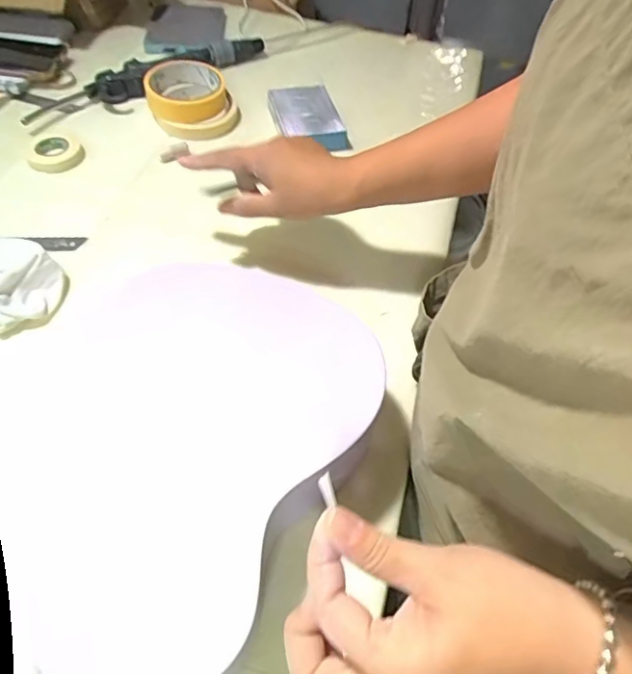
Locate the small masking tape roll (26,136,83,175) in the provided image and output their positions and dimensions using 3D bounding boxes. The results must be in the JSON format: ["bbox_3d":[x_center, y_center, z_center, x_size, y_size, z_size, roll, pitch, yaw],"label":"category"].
[{"bbox_3d":[-0.275,-0.194,0.577,0.052,0.015,0.050,2,54,-3],"label":"small masking tape roll"}]

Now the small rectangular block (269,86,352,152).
[{"bbox_3d":[-0.010,-0.252,0.626,0.070,0.027,0.093,-15,57,-14],"label":"small rectangular block"}]

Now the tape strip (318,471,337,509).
[{"bbox_3d":[0.005,0.071,0.254,0.006,0.004,0.015,-9,52,-10],"label":"tape strip"}]

